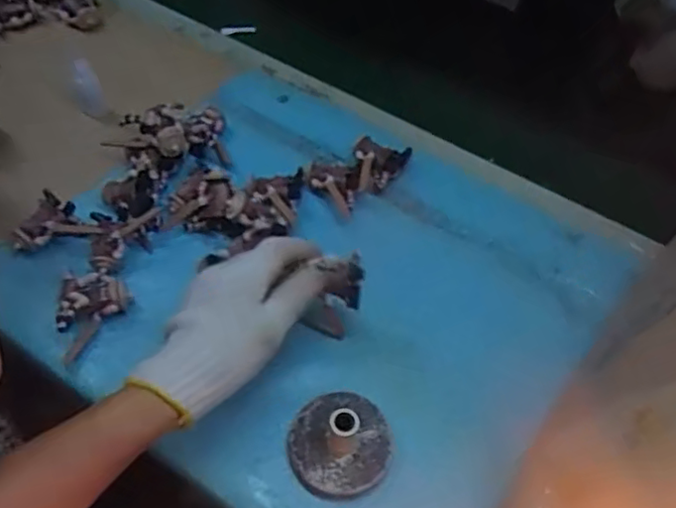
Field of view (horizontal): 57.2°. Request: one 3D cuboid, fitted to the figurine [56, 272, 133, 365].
[{"bbox_3d":[-0.219,0.045,0.528,0.048,0.035,0.072,32,58,18],"label":"figurine"}]

